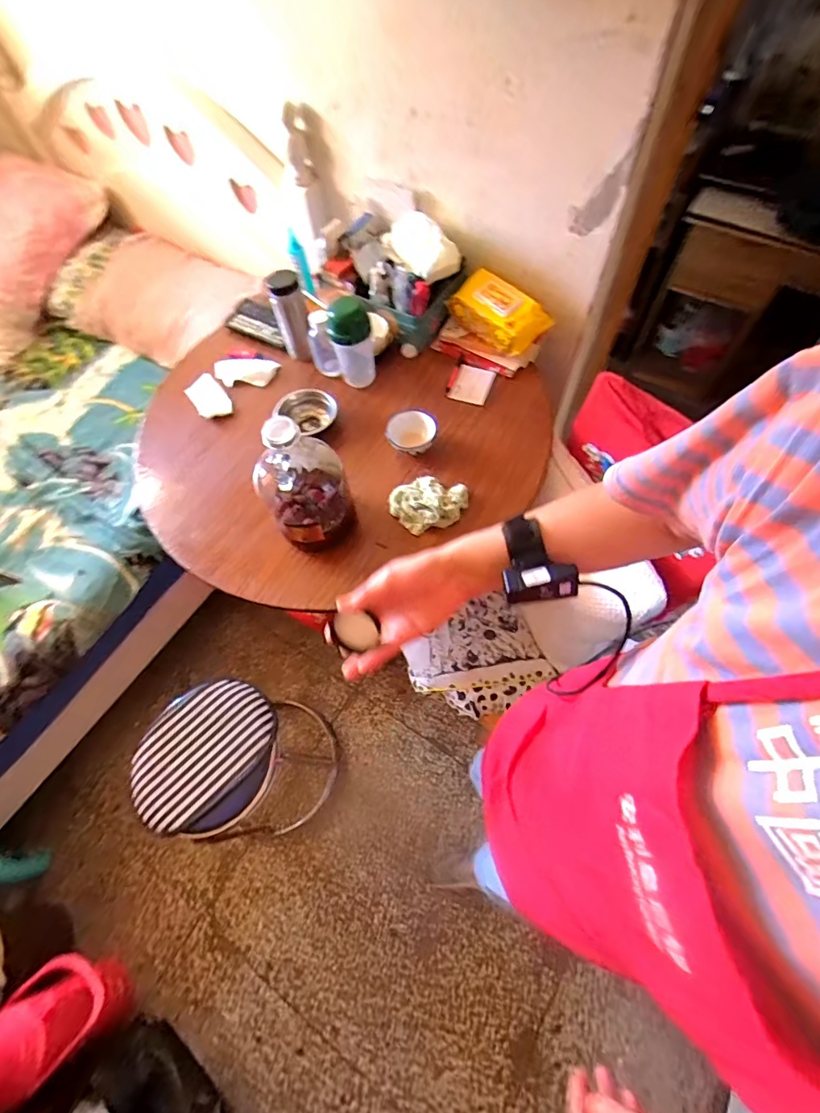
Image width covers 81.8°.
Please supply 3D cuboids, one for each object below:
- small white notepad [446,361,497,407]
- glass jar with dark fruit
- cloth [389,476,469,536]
[{"bbox_3d":[0.137,-0.396,1.074,0.096,0.011,0.112,17,64,12],"label":"small white notepad"},{"bbox_3d":[-0.176,-0.114,0.789,0.141,0.249,0.114,-23,63,-9],"label":"glass jar with dark fruit"},{"bbox_3d":[0.037,-0.107,0.912,0.148,0.038,0.114,-24,63,-10],"label":"cloth"}]

